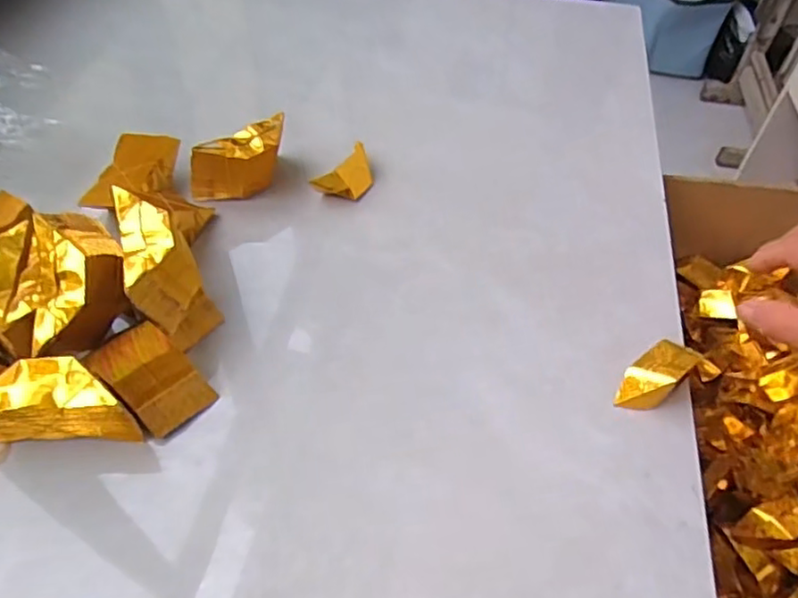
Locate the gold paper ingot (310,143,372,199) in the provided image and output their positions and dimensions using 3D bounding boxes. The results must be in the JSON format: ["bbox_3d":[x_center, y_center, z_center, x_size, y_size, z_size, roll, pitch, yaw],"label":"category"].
[{"bbox_3d":[-0.044,-0.105,0.536,0.030,0.024,0.062,32,56,22],"label":"gold paper ingot"}]

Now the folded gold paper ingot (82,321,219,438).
[{"bbox_3d":[-0.155,0.048,0.388,0.066,0.035,0.045,31,55,21],"label":"folded gold paper ingot"}]

